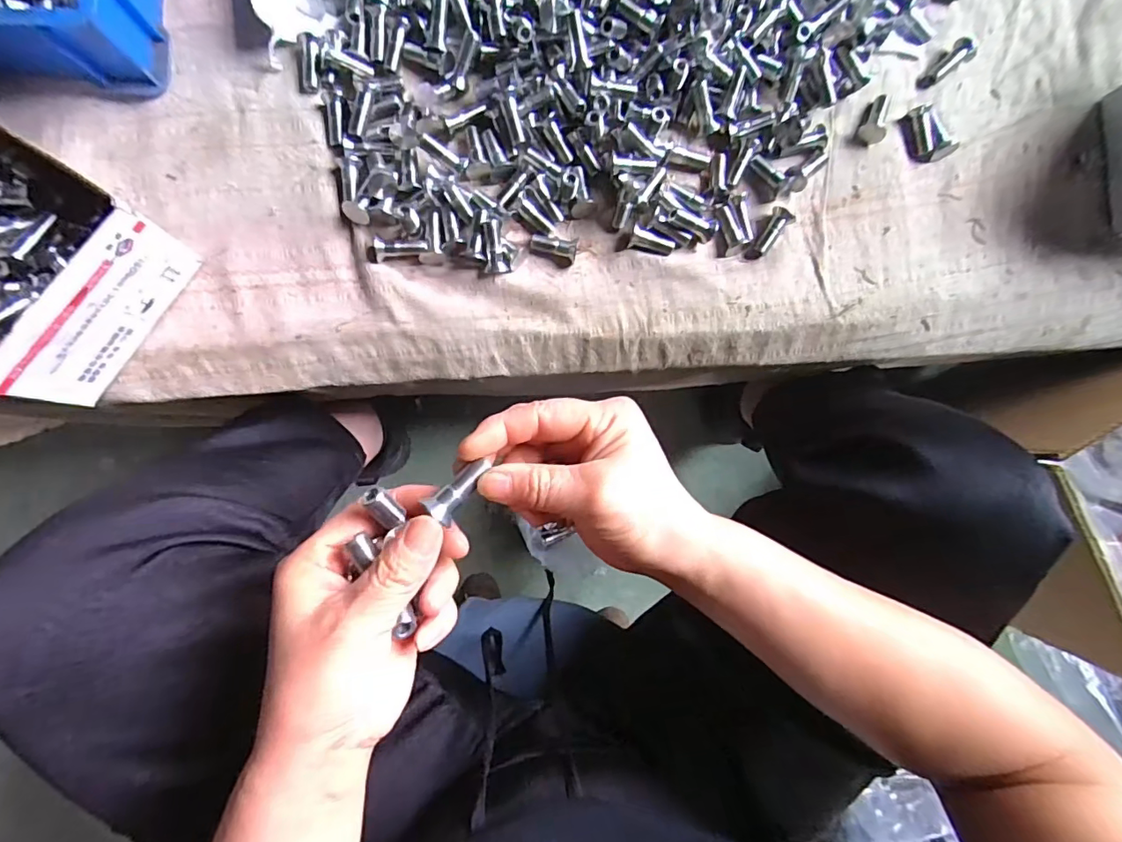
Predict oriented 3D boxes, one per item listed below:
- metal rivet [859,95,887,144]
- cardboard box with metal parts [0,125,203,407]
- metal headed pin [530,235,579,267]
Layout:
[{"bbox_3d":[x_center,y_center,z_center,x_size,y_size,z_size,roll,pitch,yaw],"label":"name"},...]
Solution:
[{"bbox_3d":[0.245,-0.236,0.405,0.018,0.015,0.043,18,71,-4],"label":"metal rivet"},{"bbox_3d":[-0.345,-0.096,0.316,0.145,0.082,0.134,33,86,-3],"label":"cardboard box with metal parts"},{"bbox_3d":[-0.006,-0.127,0.381,0.034,0.013,0.016,13,87,-4],"label":"metal headed pin"}]

